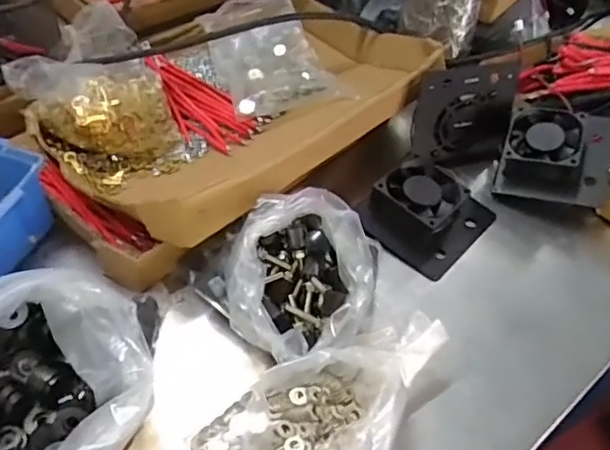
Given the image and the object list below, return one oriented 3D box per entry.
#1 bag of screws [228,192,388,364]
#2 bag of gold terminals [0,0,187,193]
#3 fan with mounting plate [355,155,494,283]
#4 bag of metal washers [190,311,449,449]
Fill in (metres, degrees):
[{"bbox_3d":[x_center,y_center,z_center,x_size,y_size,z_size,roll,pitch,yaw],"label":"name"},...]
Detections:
[{"bbox_3d":[0.000,0.032,0.396,0.098,0.069,0.121,10,47,4],"label":"bag of screws"},{"bbox_3d":[-0.177,-0.110,0.500,0.115,0.058,0.150,-21,52,-23],"label":"bag of gold terminals"},{"bbox_3d":[0.101,-0.014,0.479,0.081,0.035,0.097,35,54,25],"label":"fan with mounting plate"},{"bbox_3d":[0.024,0.112,0.349,0.159,0.045,0.091,-23,53,-24],"label":"bag of metal washers"}]

